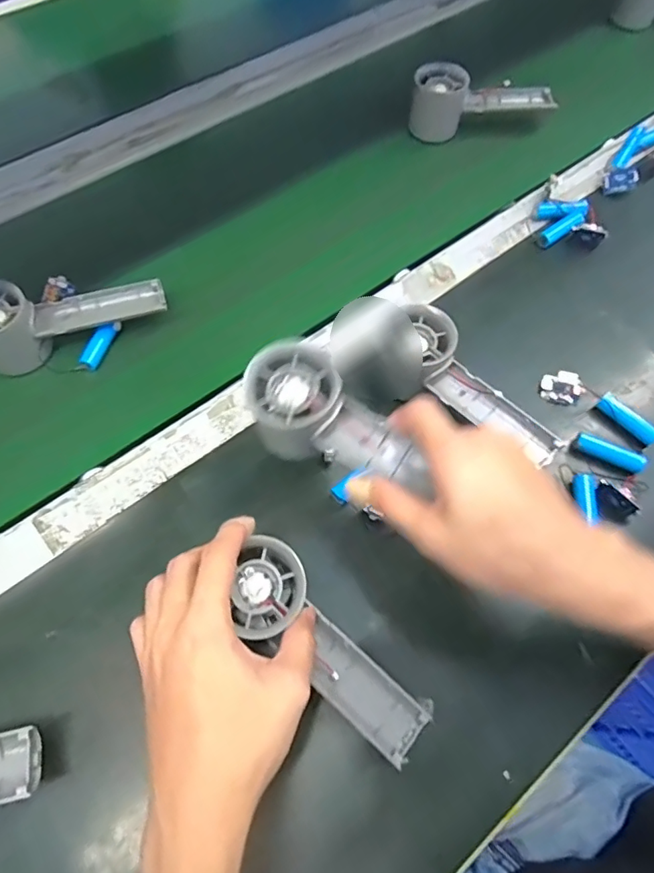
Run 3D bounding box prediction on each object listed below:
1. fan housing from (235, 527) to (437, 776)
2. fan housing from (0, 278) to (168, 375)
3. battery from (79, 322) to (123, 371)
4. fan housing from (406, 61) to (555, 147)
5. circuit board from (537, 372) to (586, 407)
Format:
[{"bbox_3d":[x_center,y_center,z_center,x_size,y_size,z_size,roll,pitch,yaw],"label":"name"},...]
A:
[{"bbox_3d":[-0.002,0.130,0.311,0.049,0.030,0.152,-43,92,-17],"label":"fan housing"},{"bbox_3d":[-0.219,-0.108,0.427,0.154,0.049,0.053,-25,68,-11],"label":"fan housing"},{"bbox_3d":[-0.197,-0.080,0.445,0.015,0.012,0.051,18,62,3],"label":"battery"},{"bbox_3d":[0.174,-0.372,0.565,0.160,0.055,0.048,-1,64,-1],"label":"fan housing"},{"bbox_3d":[0.194,-0.040,0.423,0.033,0.007,0.027,12,92,20],"label":"circuit board"}]

